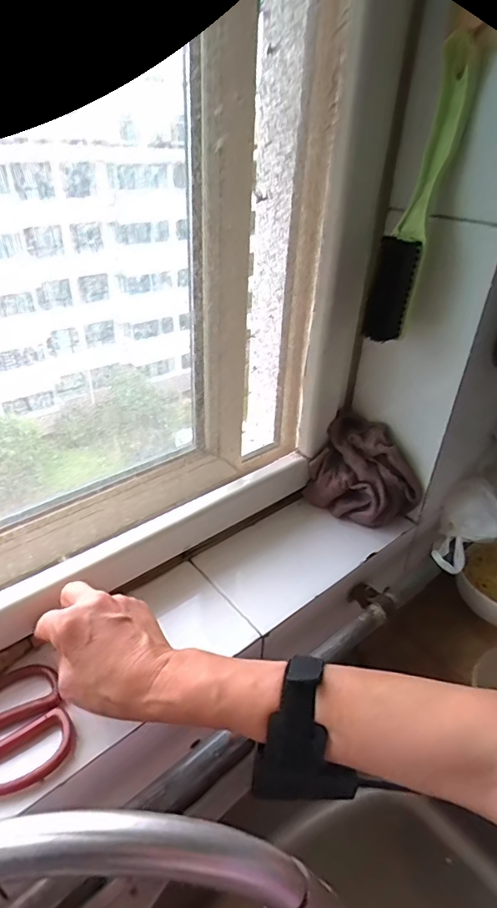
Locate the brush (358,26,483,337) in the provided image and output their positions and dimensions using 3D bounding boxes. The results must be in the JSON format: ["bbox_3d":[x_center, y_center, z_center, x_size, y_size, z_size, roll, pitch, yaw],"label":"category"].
[{"bbox_3d":[0.144,-0.214,0.420,0.048,0.225,0.040,12,35,13],"label":"brush"}]

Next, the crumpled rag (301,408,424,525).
[{"bbox_3d":[0.135,0.025,0.564,0.113,0.104,0.069,30,42,34],"label":"crumpled rag"}]

